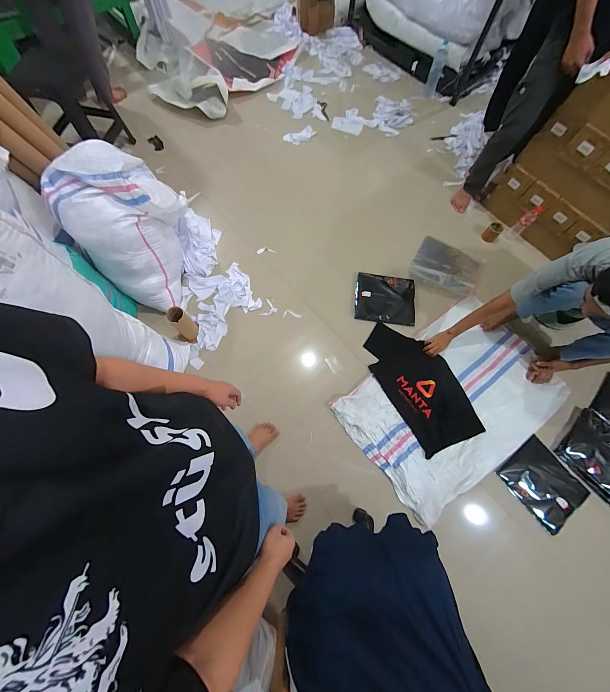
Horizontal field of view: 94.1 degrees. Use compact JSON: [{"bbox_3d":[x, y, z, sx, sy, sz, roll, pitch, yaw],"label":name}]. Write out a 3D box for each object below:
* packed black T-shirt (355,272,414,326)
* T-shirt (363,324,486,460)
[{"bbox_3d":[0.450,-0.267,1.599,0.326,0.014,0.296,7,71,4],"label":"packed black T-shirt"},{"bbox_3d":[0.567,0.178,1.434,0.332,0.027,0.666,-28,72,-8],"label":"T-shirt"}]

